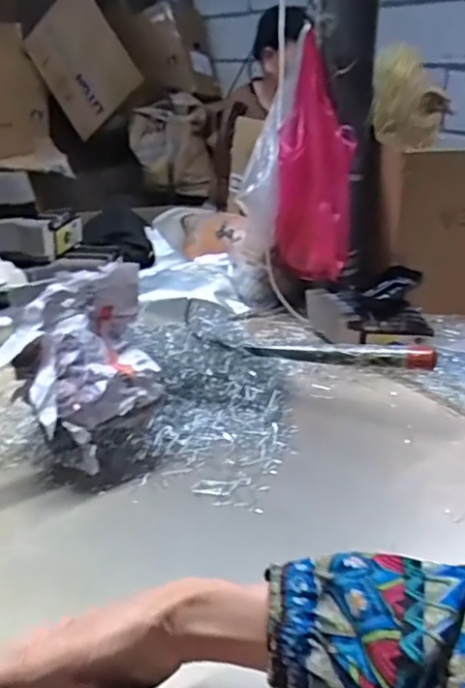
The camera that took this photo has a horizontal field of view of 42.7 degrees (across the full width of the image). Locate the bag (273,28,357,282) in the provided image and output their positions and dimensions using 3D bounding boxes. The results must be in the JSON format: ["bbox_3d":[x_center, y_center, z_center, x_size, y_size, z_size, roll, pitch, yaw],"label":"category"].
[{"bbox_3d":[0.121,-0.253,0.875,0.117,0.297,0.100,7,28,16],"label":"bag"}]

